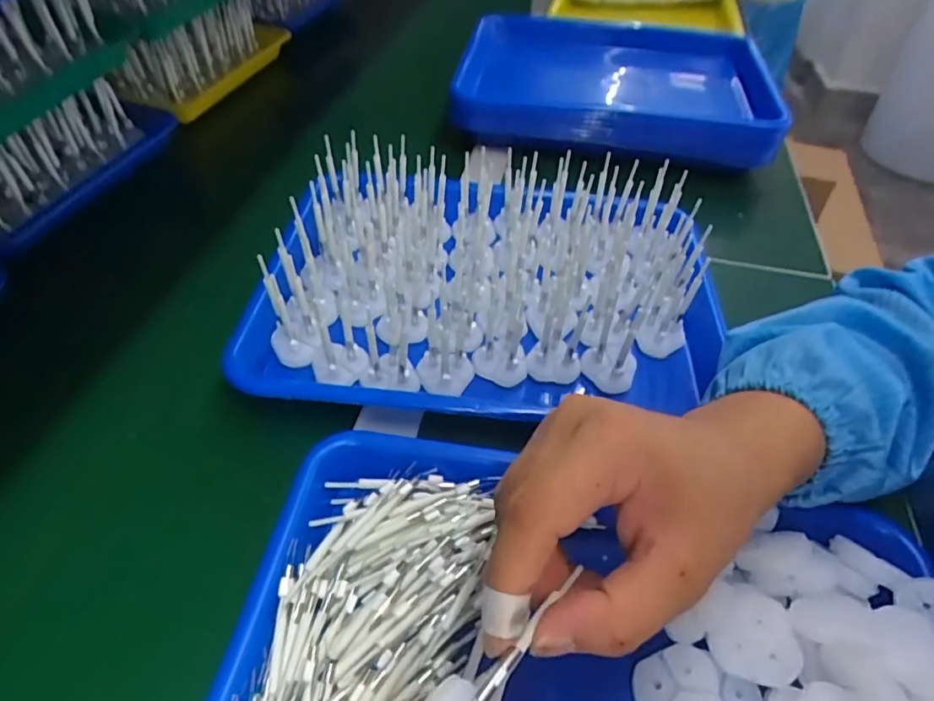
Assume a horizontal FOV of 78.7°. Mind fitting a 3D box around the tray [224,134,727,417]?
[{"bbox_3d":[0.023,-0.062,0.424,0.318,0.077,0.244,4,47,0],"label":"tray"}]

